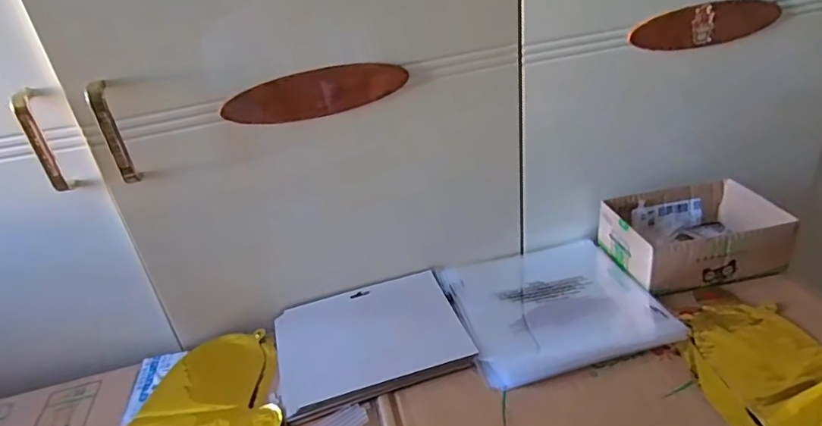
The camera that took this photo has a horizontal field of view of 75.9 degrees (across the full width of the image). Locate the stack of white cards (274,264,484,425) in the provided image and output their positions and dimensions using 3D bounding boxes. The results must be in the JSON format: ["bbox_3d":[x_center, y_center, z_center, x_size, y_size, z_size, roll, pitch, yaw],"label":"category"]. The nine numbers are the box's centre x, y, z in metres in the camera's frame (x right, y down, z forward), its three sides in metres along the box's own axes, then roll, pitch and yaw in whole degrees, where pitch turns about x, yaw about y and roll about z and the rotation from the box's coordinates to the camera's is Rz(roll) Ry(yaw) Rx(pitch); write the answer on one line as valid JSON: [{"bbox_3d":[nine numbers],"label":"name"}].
[{"bbox_3d":[-0.047,0.140,0.603,0.205,0.017,0.162,-13,29,-12],"label":"stack of white cards"}]

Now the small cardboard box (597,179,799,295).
[{"bbox_3d":[0.347,0.028,0.660,0.187,0.070,0.141,-10,31,-4],"label":"small cardboard box"}]

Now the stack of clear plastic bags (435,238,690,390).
[{"bbox_3d":[0.162,0.101,0.631,0.220,0.019,0.216,-12,31,-7],"label":"stack of clear plastic bags"}]

